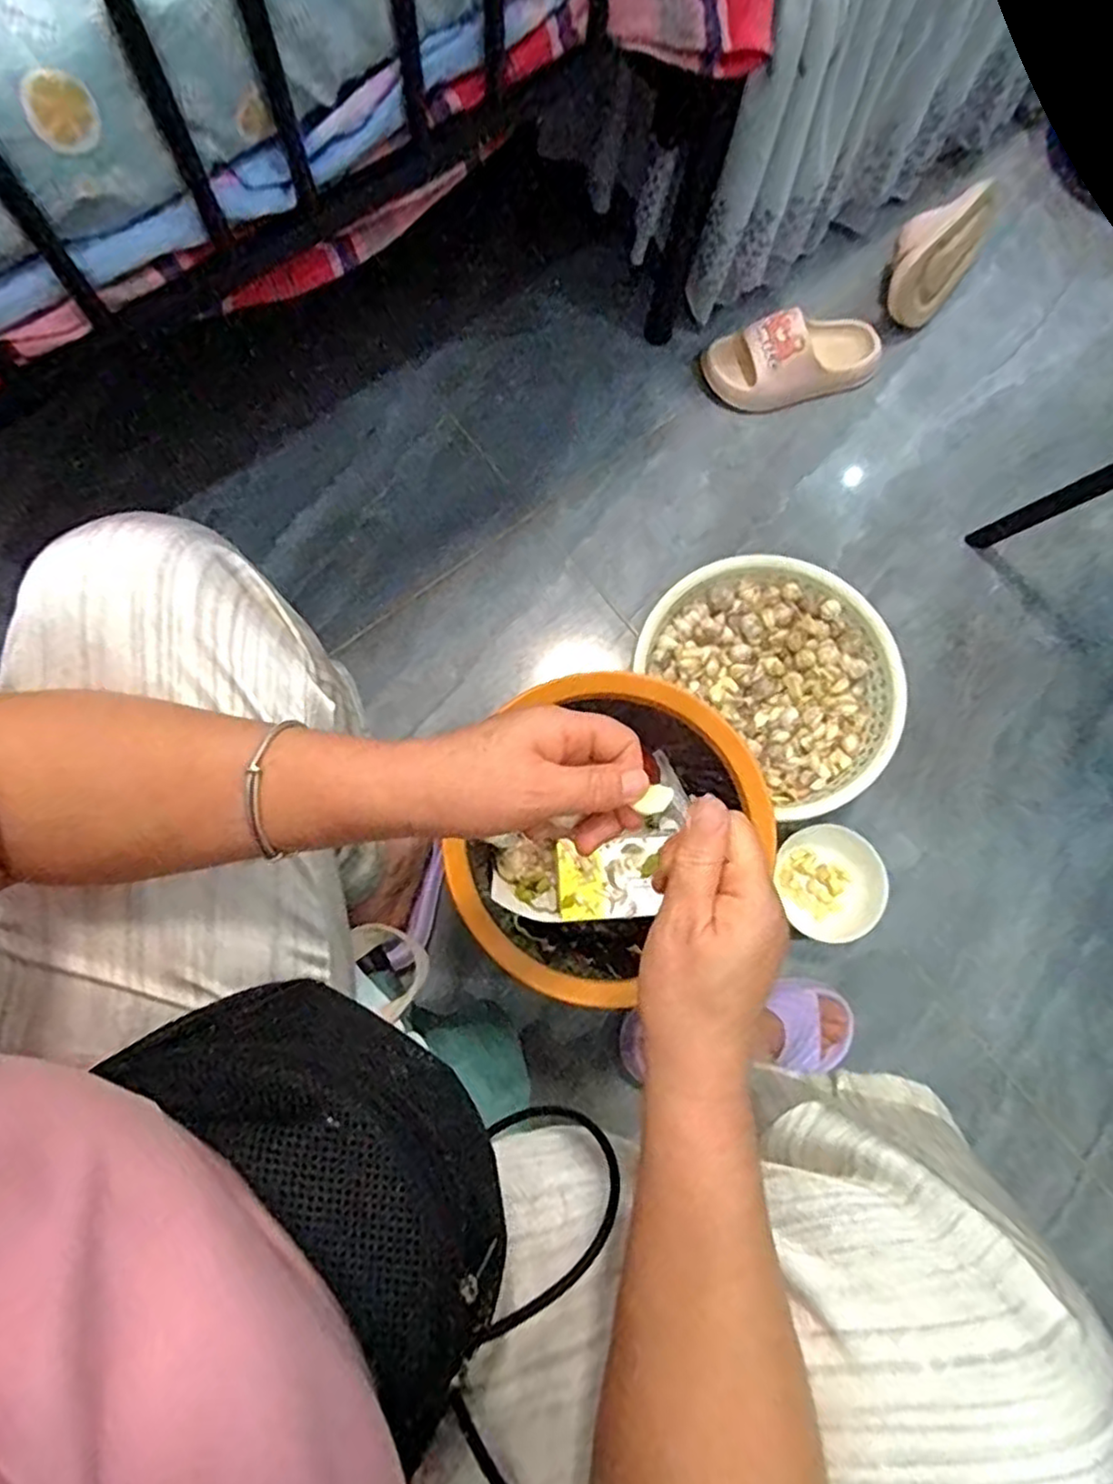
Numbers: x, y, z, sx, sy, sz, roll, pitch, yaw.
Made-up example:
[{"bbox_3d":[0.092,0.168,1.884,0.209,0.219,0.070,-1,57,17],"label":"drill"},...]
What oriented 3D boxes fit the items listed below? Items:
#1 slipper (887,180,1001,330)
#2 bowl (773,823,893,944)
[{"bbox_3d":[0.507,-0.656,0.961,0.095,0.092,0.228,36,79,8],"label":"slipper"},{"bbox_3d":[0.308,0.154,0.797,0.106,0.057,0.125,-16,78,-4],"label":"bowl"}]

